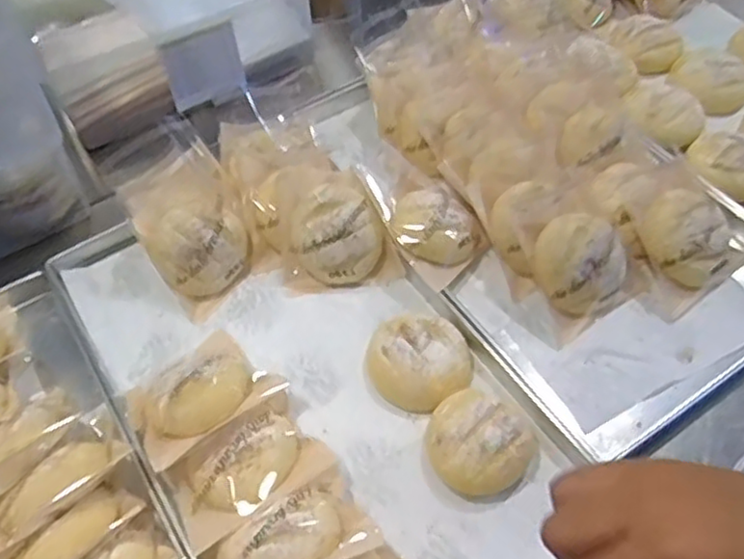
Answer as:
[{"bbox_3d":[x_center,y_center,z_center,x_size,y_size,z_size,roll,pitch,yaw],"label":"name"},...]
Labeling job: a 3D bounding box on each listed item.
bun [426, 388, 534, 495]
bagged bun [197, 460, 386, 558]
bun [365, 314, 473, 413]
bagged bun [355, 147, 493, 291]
[{"bbox_3d":[0.092,0.142,0.591,0.093,0.045,0.088,35,64,24],"label":"bun"},{"bbox_3d":[-0.066,0.214,0.538,0.137,0.070,0.083,-28,58,-16],"label":"bagged bun"},{"bbox_3d":[0.045,0.078,0.650,0.100,0.036,0.093,-1,55,2],"label":"bun"},{"bbox_3d":[0.042,-0.088,0.745,0.101,0.067,0.194,-32,60,-18],"label":"bagged bun"}]

